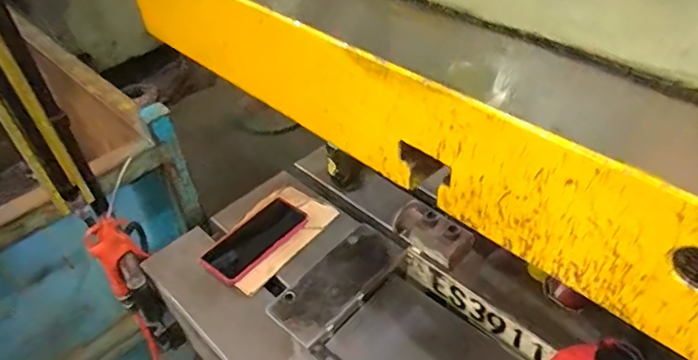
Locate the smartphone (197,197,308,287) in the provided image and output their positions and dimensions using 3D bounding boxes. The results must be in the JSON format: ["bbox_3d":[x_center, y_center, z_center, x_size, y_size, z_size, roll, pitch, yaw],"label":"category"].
[{"bbox_3d":[-0.143,0.089,0.820,0.087,0.013,0.164,28,54,29],"label":"smartphone"}]

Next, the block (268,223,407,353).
[{"bbox_3d":[-0.010,0.114,0.610,0.070,0.021,0.166,30,52,34],"label":"block"}]

